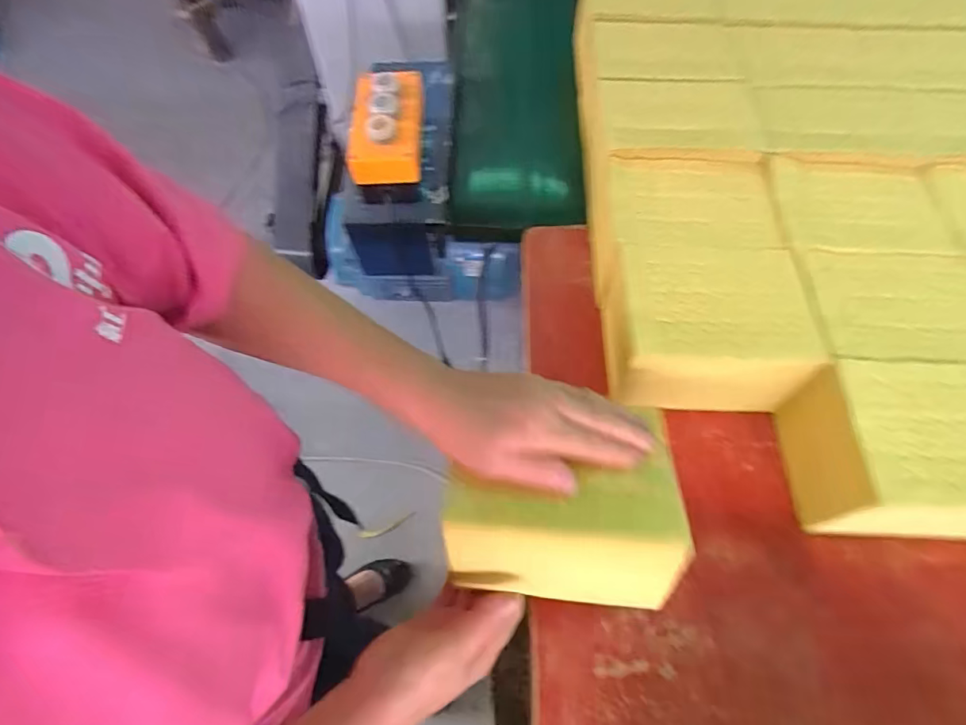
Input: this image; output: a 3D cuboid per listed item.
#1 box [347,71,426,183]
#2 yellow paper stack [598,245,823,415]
[{"bbox_3d":[-0.107,-0.267,0.583,0.079,0.050,0.124,-1,62,0],"label":"box"},{"bbox_3d":[0.201,-0.031,0.487,0.179,0.096,0.132,3,63,2],"label":"yellow paper stack"}]

